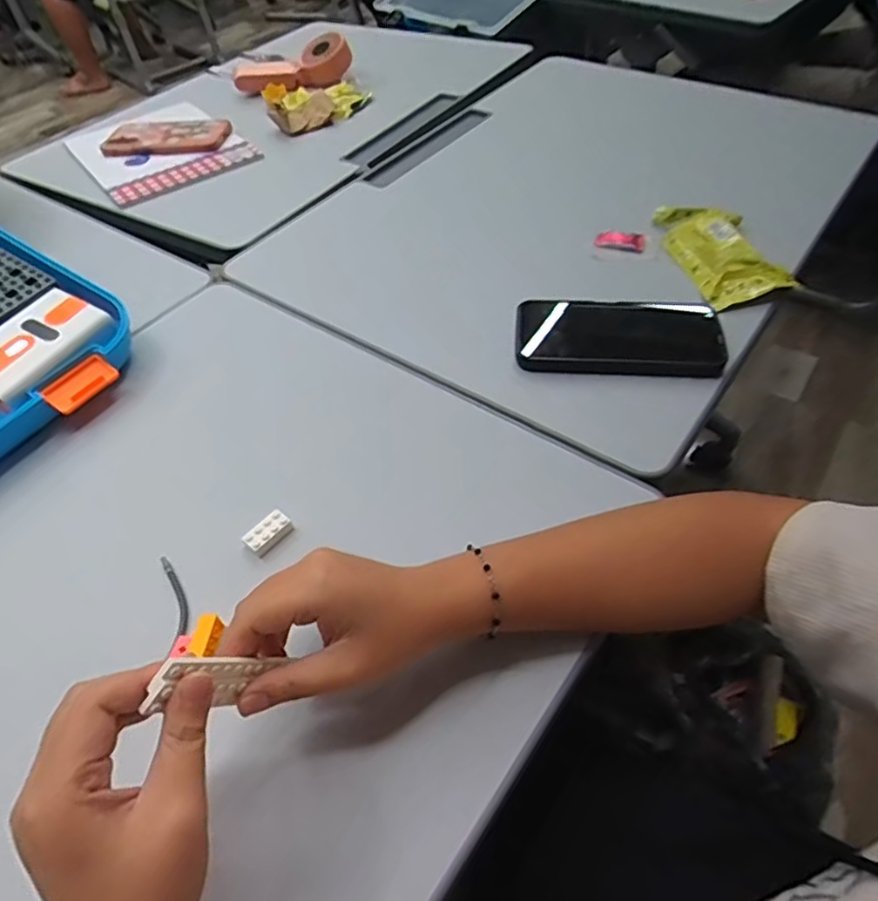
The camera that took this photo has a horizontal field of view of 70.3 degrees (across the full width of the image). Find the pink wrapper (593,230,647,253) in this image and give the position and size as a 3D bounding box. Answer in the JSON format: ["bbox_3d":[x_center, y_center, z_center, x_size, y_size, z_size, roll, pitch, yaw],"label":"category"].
[{"bbox_3d":[0.188,-0.218,0.648,0.051,0.016,0.013,13,52,15],"label":"pink wrapper"}]

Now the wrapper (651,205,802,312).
[{"bbox_3d":[0.275,-0.207,0.637,0.081,0.032,0.169,-19,51,-11],"label":"wrapper"}]

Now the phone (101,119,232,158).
[{"bbox_3d":[-0.378,-0.432,0.863,0.167,0.018,0.079,1,50,6],"label":"phone"}]

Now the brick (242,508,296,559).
[{"bbox_3d":[-0.119,0.057,0.436,0.017,0.010,0.033,32,59,28],"label":"brick"}]

